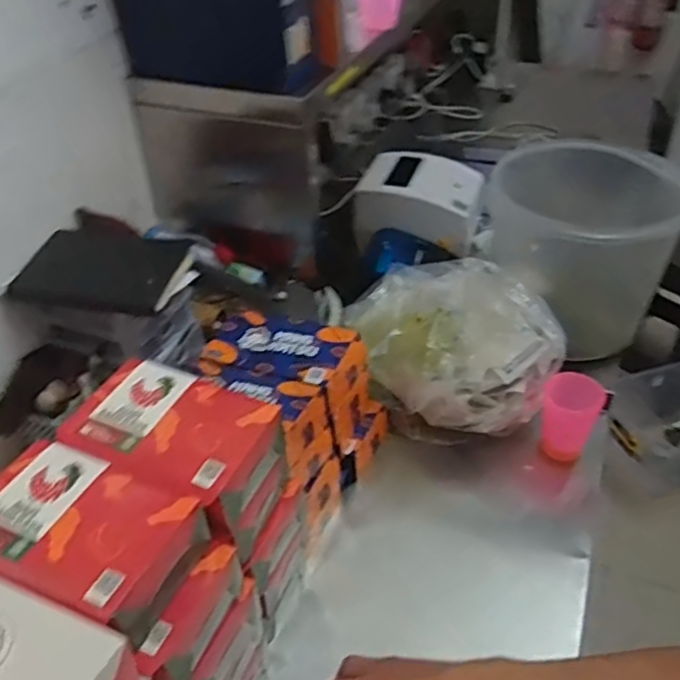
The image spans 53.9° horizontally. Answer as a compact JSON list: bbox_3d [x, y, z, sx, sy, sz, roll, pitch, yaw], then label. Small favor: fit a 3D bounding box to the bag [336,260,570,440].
[{"bbox_3d":[0.165,0.005,1.027,0.281,0.197,0.232,-6,41,-3],"label":"bag"}]

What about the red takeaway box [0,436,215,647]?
[{"bbox_3d":[-0.219,0.163,0.558,0.186,0.058,0.122,16,44,21],"label":"red takeaway box"}]

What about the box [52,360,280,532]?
[{"bbox_3d":[-0.155,0.096,0.639,0.191,0.059,0.128,17,44,22],"label":"box"}]

